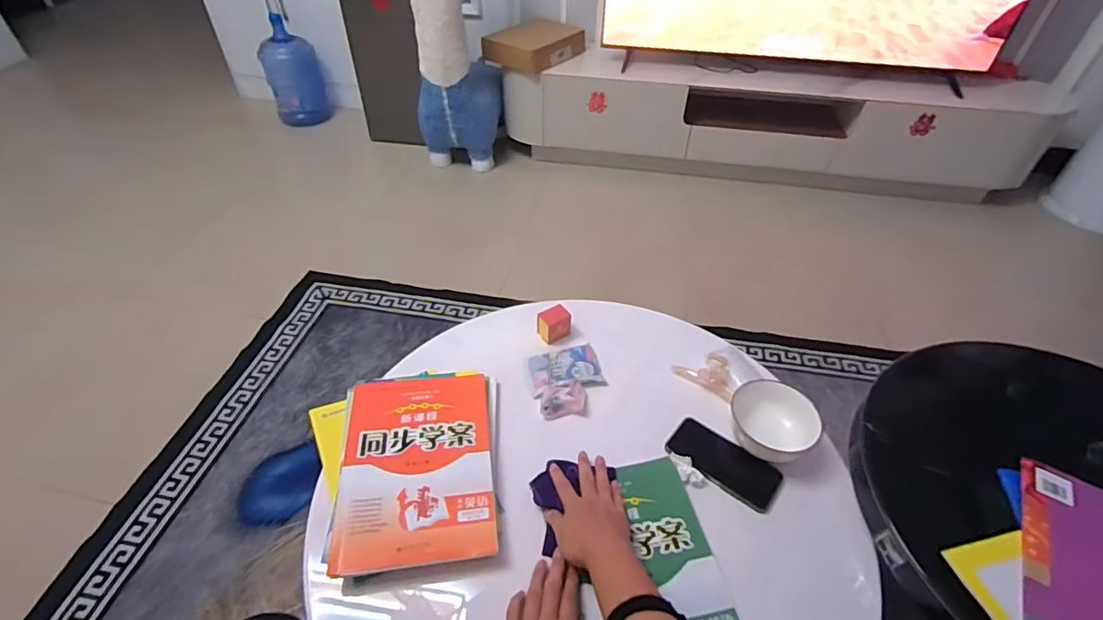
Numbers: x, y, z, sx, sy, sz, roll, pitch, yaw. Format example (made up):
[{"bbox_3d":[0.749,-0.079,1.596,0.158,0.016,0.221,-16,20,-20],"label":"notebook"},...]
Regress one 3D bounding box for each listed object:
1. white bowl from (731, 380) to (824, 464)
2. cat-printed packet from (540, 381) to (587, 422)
[{"bbox_3d":[0.344,0.168,0.810,0.110,0.060,0.137,-21,49,-22],"label":"white bowl"},{"bbox_3d":[0.021,0.149,0.853,0.078,0.029,0.055,-4,45,-6],"label":"cat-printed packet"}]

